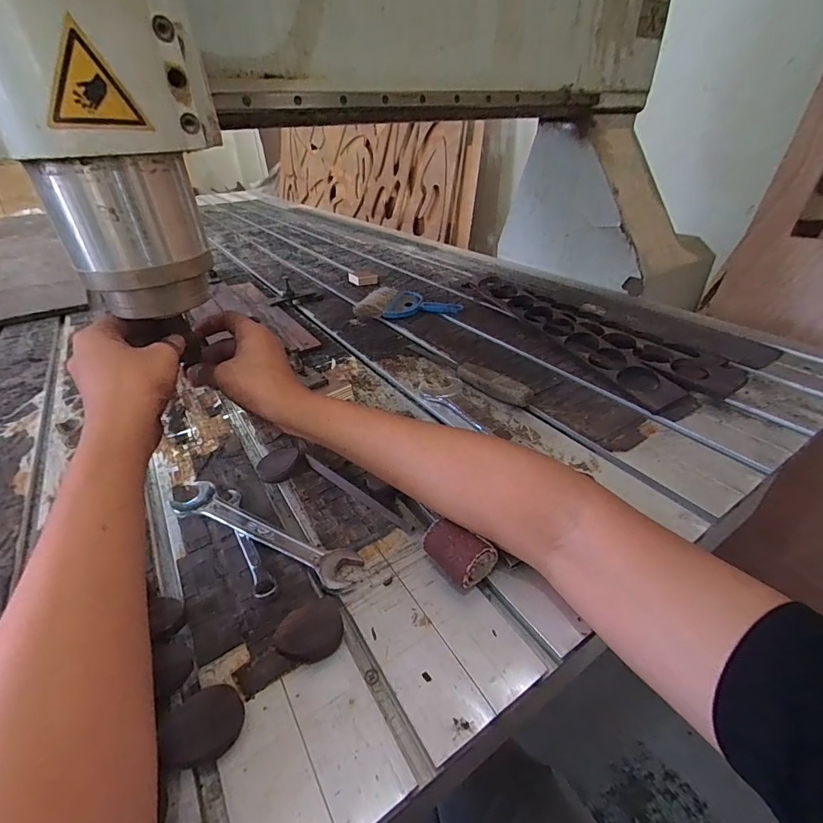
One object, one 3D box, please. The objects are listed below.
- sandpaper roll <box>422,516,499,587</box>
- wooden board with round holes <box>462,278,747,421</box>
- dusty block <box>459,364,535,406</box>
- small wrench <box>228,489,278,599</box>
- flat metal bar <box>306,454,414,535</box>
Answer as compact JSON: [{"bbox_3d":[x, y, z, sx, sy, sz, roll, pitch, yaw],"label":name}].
[{"bbox_3d":[0.036,0.107,0.315,0.050,0.034,0.032,27,45,37],"label":"sandpaper roll"},{"bbox_3d":[0.264,-0.146,0.659,0.174,0.029,0.480,-18,39,-19],"label":"wooden board with round holes"},{"bbox_3d":[0.103,-0.037,0.526,0.028,0.022,0.110,-29,42,-32],"label":"dusty block"},{"bbox_3d":[-0.138,0.107,0.346,0.015,0.010,0.126,-21,38,-24],"label":"small wrench"},{"bbox_3d":[-0.054,0.075,0.389,0.142,0.008,0.010,24,43,34],"label":"flat metal bar"}]

